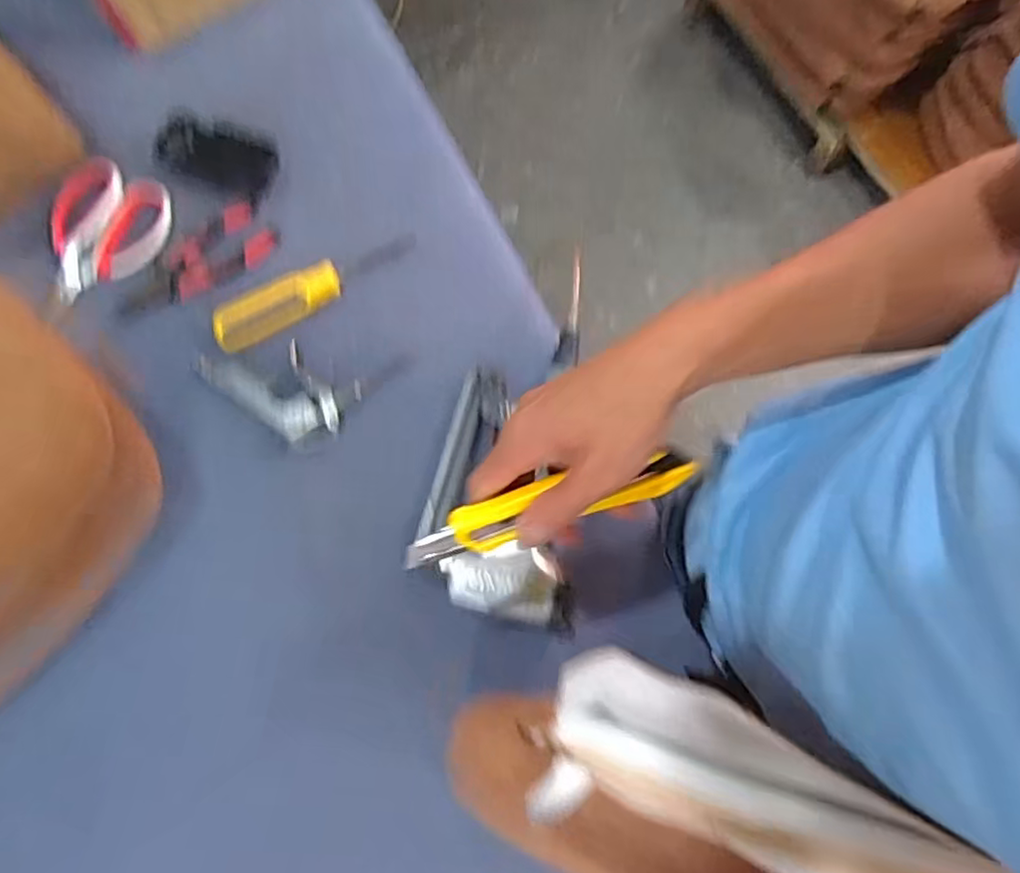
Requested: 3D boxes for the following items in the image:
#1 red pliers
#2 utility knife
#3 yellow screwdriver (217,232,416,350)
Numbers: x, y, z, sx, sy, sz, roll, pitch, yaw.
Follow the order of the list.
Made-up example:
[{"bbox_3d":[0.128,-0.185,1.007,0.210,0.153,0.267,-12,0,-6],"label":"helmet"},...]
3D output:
[{"bbox_3d":[-0.285,-0.155,0.593,0.145,0.014,0.055,-35,79,-9],"label":"red pliers"},{"bbox_3d":[0.022,0.039,0.371,0.166,0.021,0.027,-13,77,-5],"label":"utility knife"},{"bbox_3d":[-0.173,-0.136,0.588,0.191,0.032,0.038,-33,79,-9],"label":"yellow screwdriver"}]

